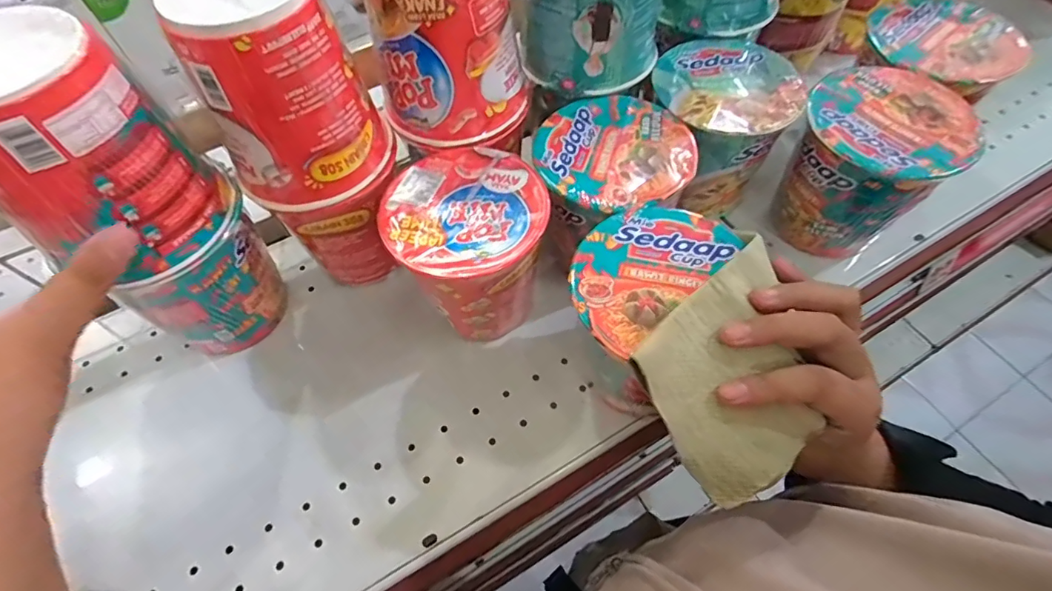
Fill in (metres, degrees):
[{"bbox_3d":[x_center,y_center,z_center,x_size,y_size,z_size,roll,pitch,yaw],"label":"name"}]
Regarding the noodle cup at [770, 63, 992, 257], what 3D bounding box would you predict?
[{"bbox_3d":[0.247,-0.094,0.381,0.098,0.105,0.098,-1,60,1],"label":"noodle cup"}]

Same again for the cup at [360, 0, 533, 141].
[{"bbox_3d":[-0.048,-0.170,0.316,0.093,0.108,0.084,-4,60,-1],"label":"cup"}]

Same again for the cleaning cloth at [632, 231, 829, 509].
[{"bbox_3d":[0.114,0.036,0.257,0.113,0.013,0.094,-39,95,-20],"label":"cleaning cloth"}]

